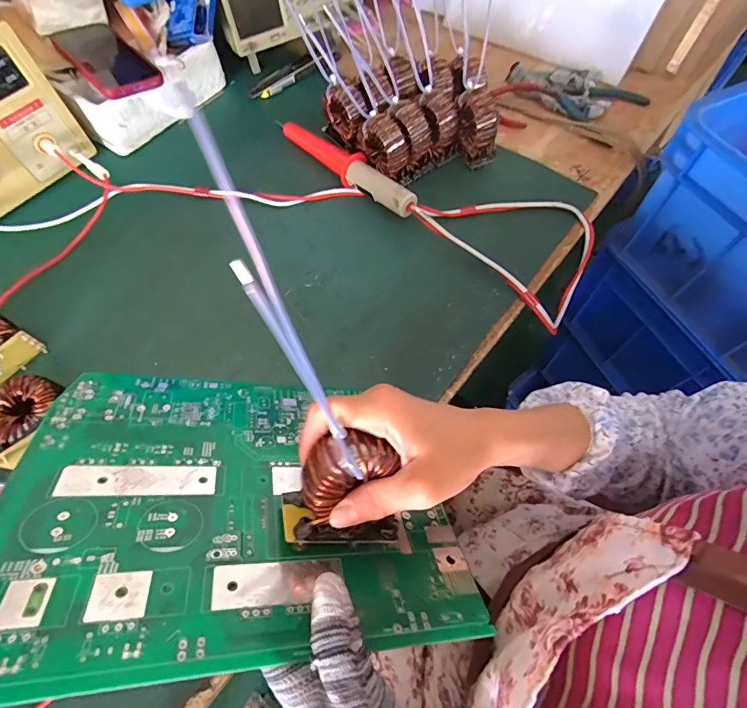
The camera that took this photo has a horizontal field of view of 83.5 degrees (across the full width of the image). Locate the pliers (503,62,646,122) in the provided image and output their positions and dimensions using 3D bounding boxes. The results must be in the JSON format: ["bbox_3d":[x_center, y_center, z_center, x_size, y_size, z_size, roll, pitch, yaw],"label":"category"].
[{"bbox_3d":[0.295,-0.383,0.615,0.200,0.028,0.095,22,66,11],"label":"pliers"}]

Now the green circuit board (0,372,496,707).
[{"bbox_3d":[-0.087,0.090,0.296,0.276,0.008,0.231,7,32,-21],"label":"green circuit board"}]

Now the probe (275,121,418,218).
[{"bbox_3d":[-0.039,-0.246,0.534,0.038,0.038,0.245,-41,70,-18],"label":"probe"}]

